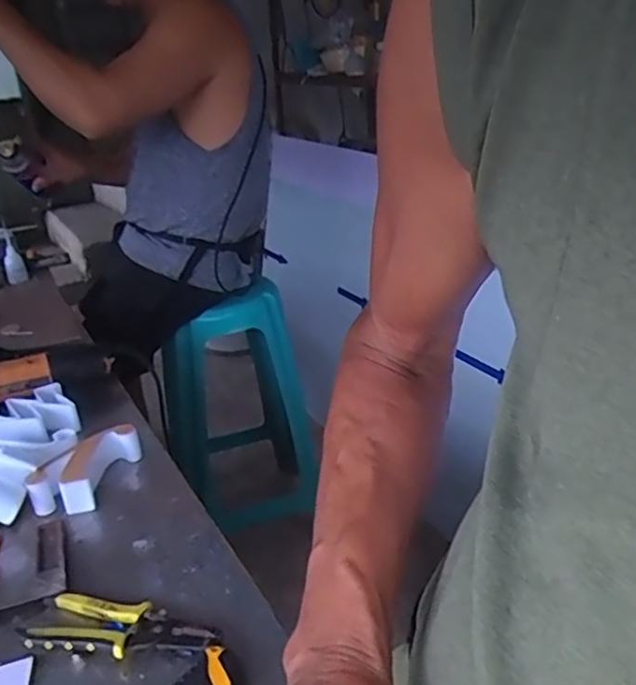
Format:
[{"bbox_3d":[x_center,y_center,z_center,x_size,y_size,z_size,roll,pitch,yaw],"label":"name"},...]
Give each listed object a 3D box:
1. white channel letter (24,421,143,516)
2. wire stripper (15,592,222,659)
[{"bbox_3d":[-0.270,0.146,0.756,0.067,0.043,0.133,6,26,18],"label":"white channel letter"},{"bbox_3d":[-0.166,0.245,0.555,0.164,0.019,0.059,2,25,10],"label":"wire stripper"}]

